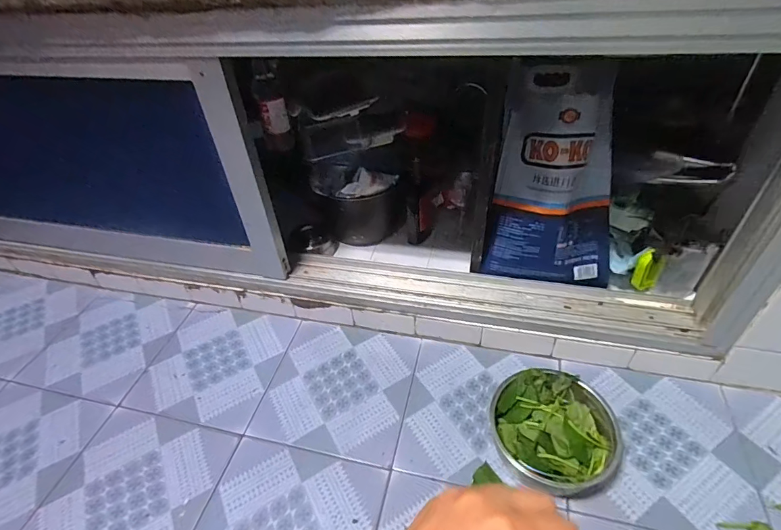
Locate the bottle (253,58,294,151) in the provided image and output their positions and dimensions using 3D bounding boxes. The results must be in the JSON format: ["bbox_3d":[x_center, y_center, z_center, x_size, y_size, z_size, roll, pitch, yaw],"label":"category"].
[{"bbox_3d":[-0.241,-0.315,0.848,0.058,0.183,0.051,-15,43,-10],"label":"bottle"}]

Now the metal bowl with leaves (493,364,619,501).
[{"bbox_3d":[0.288,0.293,0.738,0.207,0.072,0.194,-3,44,3],"label":"metal bowl with leaves"}]

